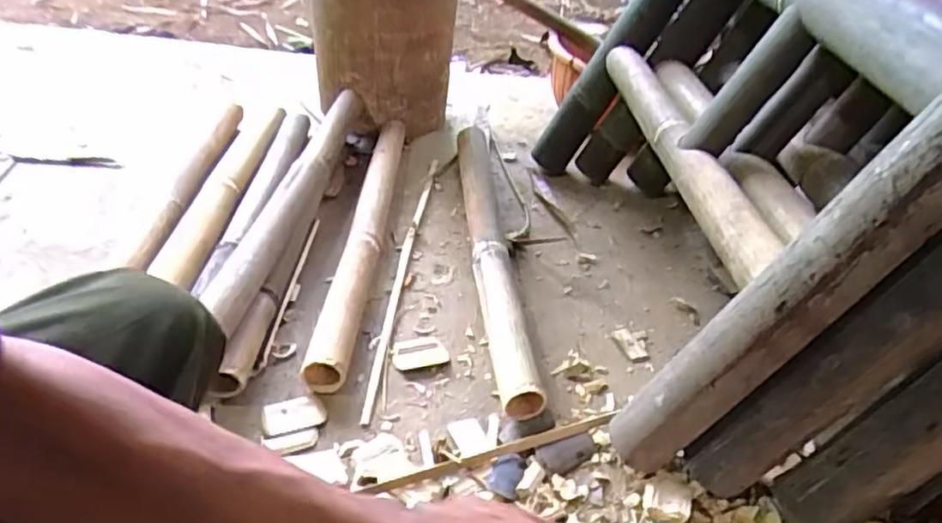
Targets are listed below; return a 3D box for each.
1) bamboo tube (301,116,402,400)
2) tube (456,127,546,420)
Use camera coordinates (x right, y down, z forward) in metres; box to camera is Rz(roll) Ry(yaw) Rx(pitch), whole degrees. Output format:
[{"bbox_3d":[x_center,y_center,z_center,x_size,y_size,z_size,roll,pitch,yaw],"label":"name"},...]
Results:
[{"bbox_3d":[-0.157,-0.051,1.004,0.054,0.053,0.612,5,38,0],"label":"bamboo tube"},{"bbox_3d":[0.029,-0.039,0.998,0.066,0.063,0.653,0,38,-6],"label":"tube"}]

